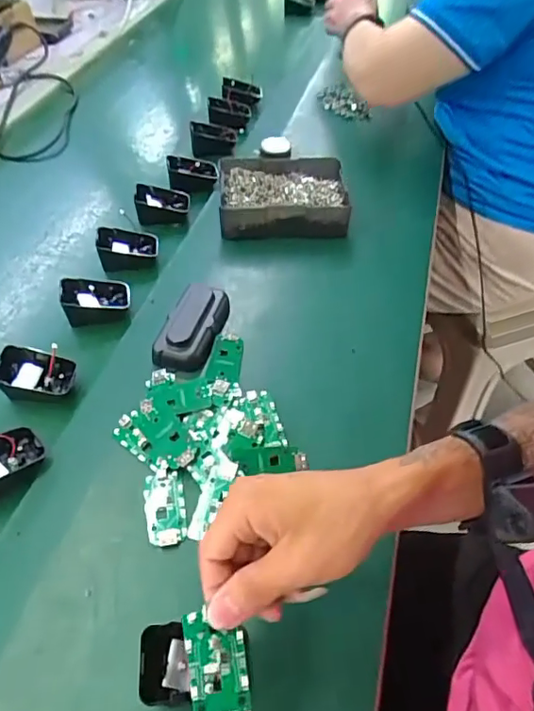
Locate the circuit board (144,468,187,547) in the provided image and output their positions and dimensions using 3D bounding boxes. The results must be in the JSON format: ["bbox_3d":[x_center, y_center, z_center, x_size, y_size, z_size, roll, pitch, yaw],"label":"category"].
[{"bbox_3d":[-0.082,0.121,0.421,0.031,0.005,0.062,-11,51,-5],"label":"circuit board"}]

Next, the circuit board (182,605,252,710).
[{"bbox_3d":[-0.026,0.167,0.277,0.031,0.010,0.061,-9,51,-6],"label":"circuit board"}]

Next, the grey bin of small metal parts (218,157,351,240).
[{"bbox_3d":[0.019,-0.206,0.672,0.157,0.044,0.125,-4,51,0],"label":"grey bin of small metal parts"}]

